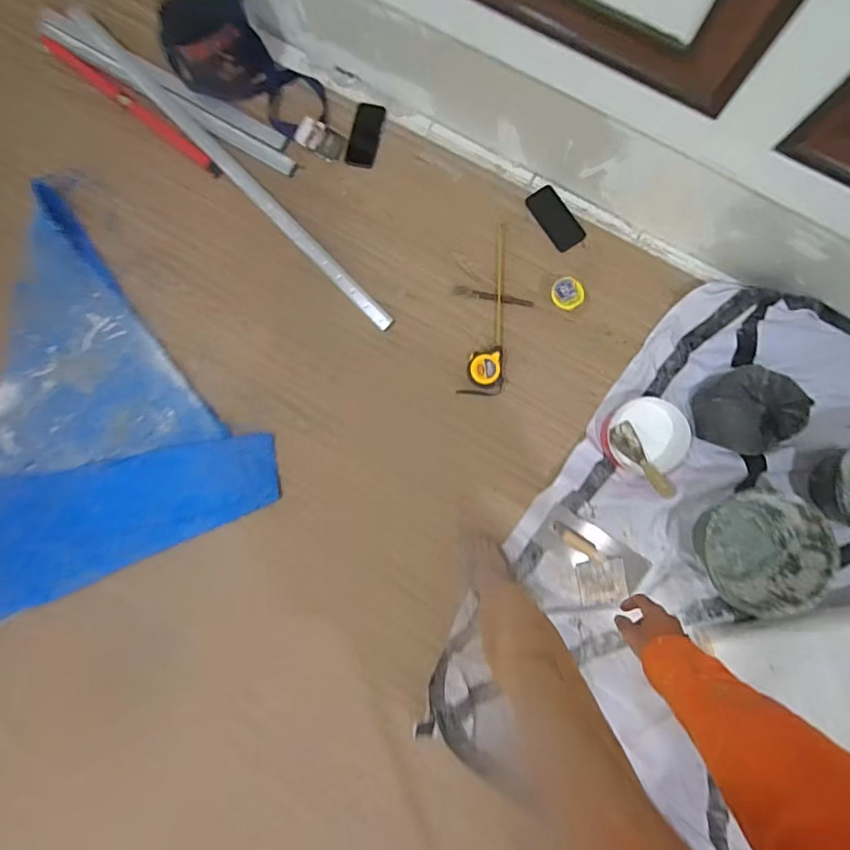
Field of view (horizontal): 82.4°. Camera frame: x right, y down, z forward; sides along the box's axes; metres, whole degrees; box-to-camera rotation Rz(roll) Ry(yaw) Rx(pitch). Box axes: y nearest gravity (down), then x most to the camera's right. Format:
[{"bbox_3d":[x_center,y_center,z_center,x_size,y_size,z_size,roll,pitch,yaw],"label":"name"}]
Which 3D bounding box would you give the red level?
[{"bbox_3d":[-0.803,-0.866,1.312,0.663,0.024,0.037,38,90,5],"label":"red level"}]

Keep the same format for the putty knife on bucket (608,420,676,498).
[{"bbox_3d":[0.499,0.086,1.124,0.068,0.032,0.198,-30,85,2],"label":"putty knife on bucket"}]

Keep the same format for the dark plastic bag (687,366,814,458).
[{"bbox_3d":[0.737,-0.033,1.070,0.241,0.105,0.186,0,87,4],"label":"dark plastic bag"}]

